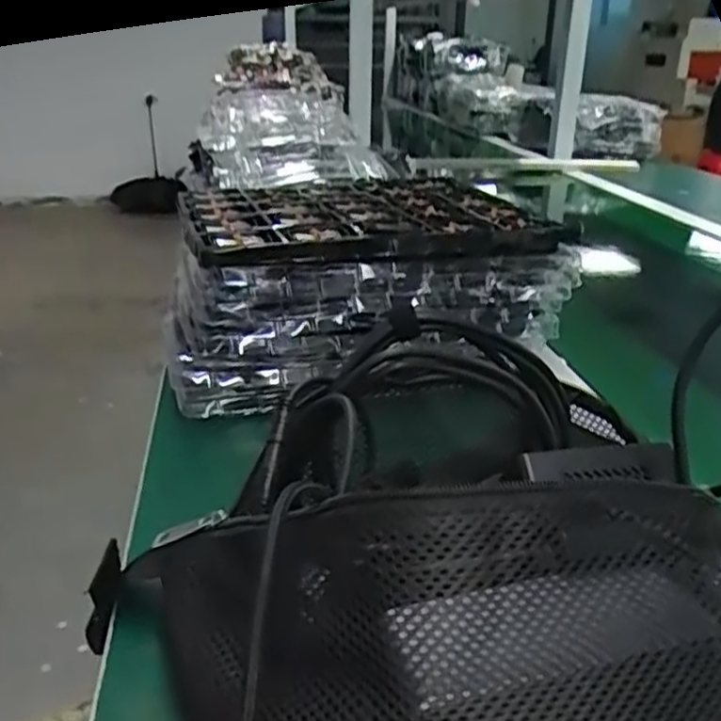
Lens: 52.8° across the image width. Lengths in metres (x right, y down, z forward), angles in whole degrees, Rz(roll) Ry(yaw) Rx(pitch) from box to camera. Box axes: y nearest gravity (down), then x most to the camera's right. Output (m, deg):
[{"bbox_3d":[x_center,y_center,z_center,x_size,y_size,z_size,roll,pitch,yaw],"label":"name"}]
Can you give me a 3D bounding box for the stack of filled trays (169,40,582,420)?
[{"bbox_3d":[-0.013,-0.072,0.614,0.290,0.120,0.226,-7,25,-16],"label":"stack of filled trays"}]

